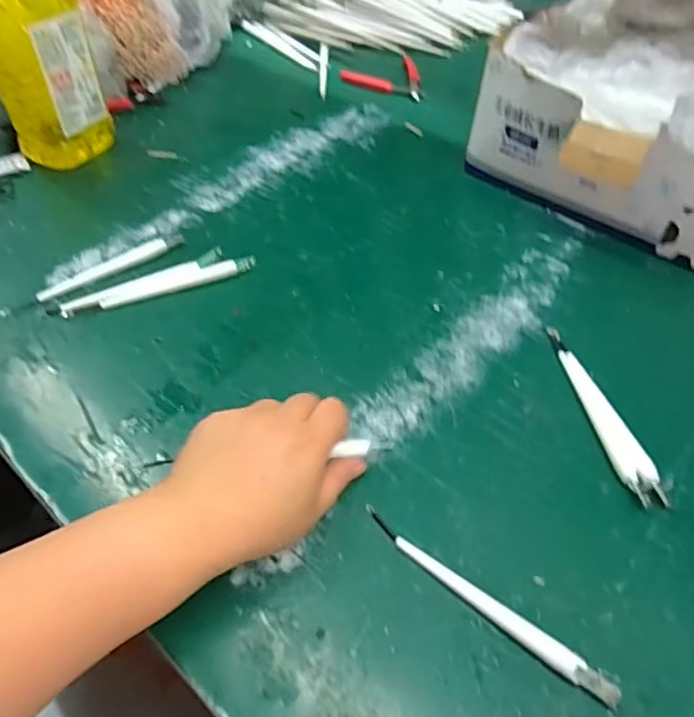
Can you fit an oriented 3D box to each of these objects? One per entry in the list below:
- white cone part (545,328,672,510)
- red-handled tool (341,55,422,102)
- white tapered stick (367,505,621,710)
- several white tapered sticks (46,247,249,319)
[{"bbox_3d":[0.178,0.032,0.414,0.025,0.010,0.156,-6,49,-7],"label":"white cone part"},{"bbox_3d":[0.045,-0.376,0.783,0.104,0.008,0.118,5,48,2],"label":"red-handled tool"},{"bbox_3d":[0.072,0.130,0.321,0.154,0.011,0.013,32,55,24],"label":"white tapered stick"},{"bbox_3d":[-0.159,-0.063,0.493,0.164,0.008,0.030,-20,52,-18],"label":"several white tapered sticks"}]

